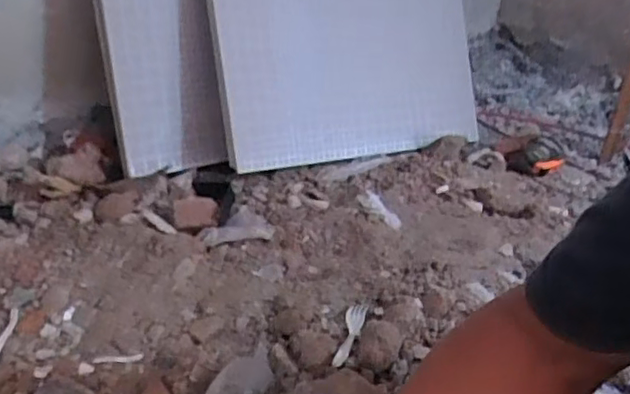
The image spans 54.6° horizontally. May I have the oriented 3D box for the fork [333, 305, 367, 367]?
[{"bbox_3d":[0.042,0.166,0.736,0.023,0.012,0.137,12,20,10],"label":"fork"}]

